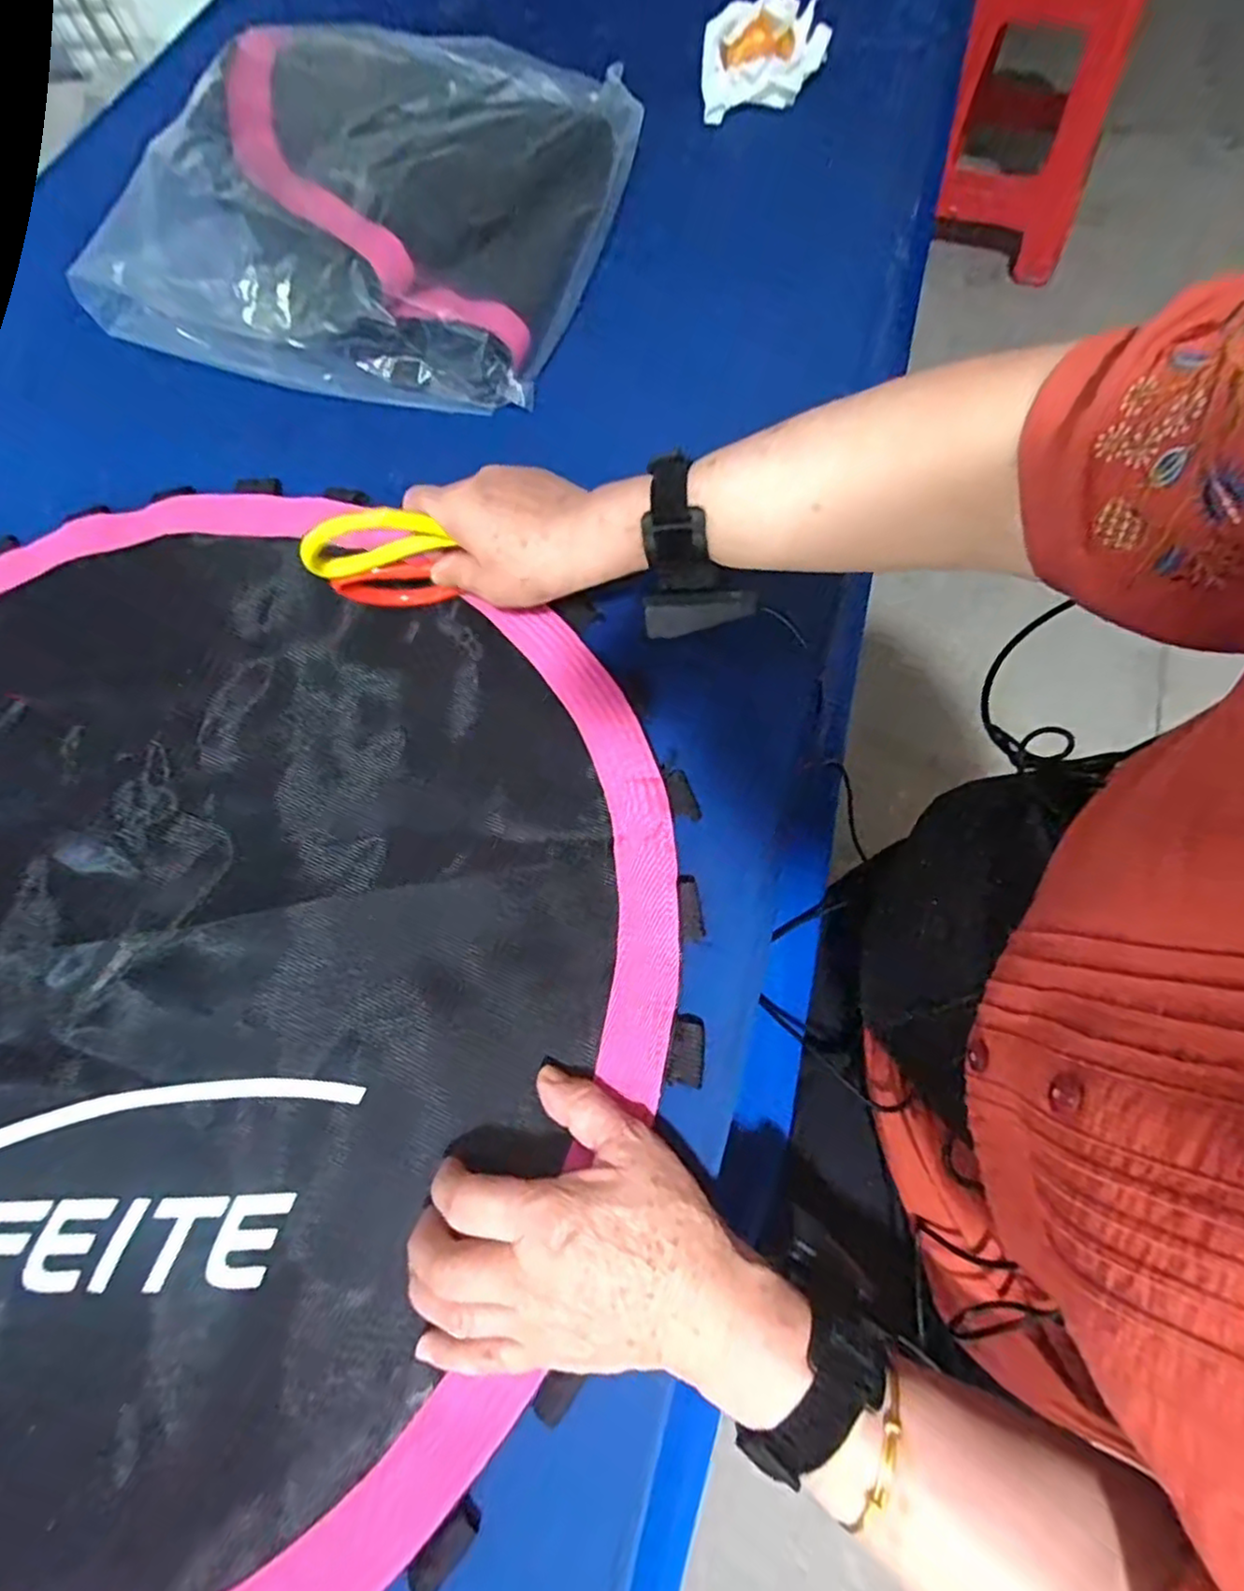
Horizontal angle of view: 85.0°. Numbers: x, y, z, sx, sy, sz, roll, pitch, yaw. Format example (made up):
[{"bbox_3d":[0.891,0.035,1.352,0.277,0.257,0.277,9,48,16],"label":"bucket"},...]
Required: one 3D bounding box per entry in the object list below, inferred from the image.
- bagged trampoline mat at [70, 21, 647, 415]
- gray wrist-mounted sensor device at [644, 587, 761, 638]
[{"bbox_3d":[-0.219,-0.543,0.616,0.385,0.105,0.374,13,69,8],"label":"bagged trampoline mat"},{"bbox_3d":[0.047,-0.110,0.407,0.064,0.031,0.011,-3,67,4],"label":"gray wrist-mounted sensor device"}]

